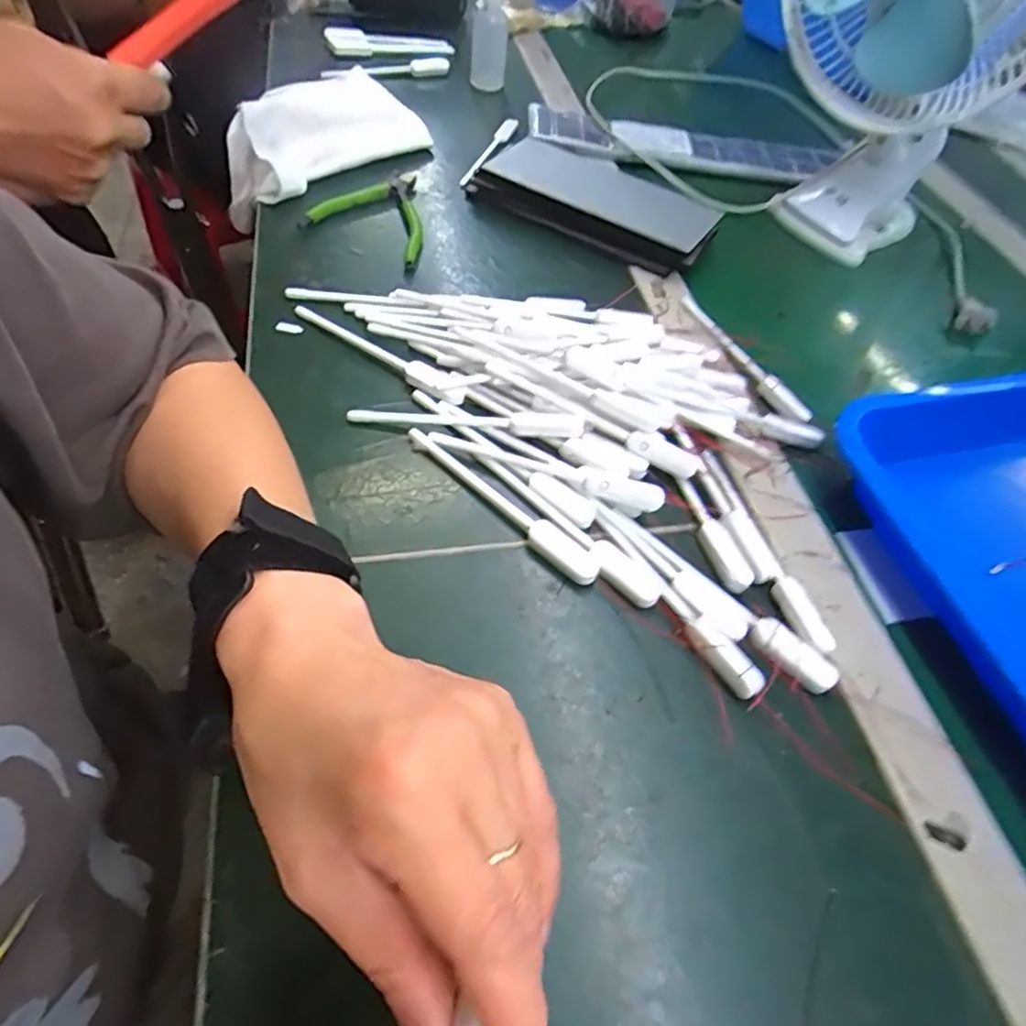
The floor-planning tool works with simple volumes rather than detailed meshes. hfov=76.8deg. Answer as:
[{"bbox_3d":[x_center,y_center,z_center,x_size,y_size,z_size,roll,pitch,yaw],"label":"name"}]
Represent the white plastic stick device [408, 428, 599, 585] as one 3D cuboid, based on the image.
[{"bbox_3d":[-0.008,-0.008,0.375,0.143,0.006,0.017,40,59,22],"label":"white plastic stick device"}]

